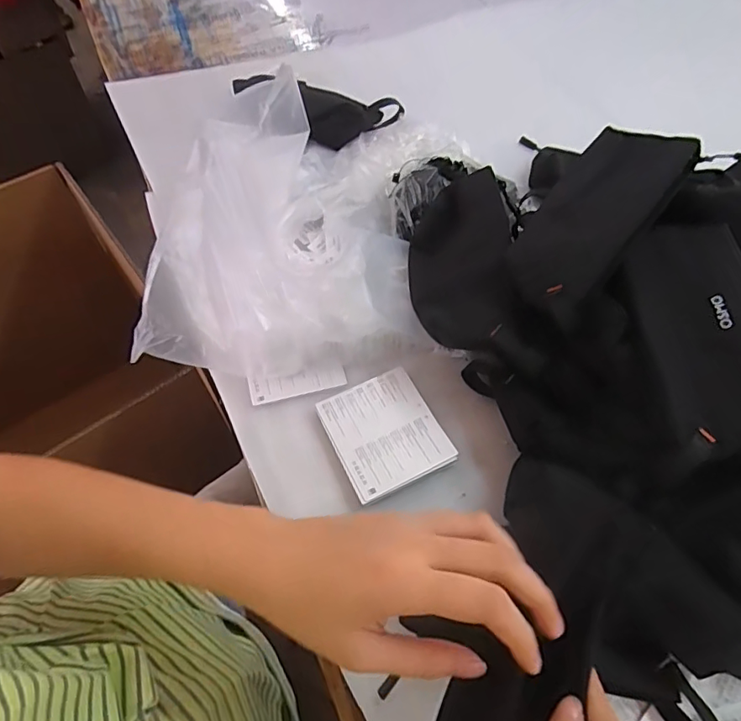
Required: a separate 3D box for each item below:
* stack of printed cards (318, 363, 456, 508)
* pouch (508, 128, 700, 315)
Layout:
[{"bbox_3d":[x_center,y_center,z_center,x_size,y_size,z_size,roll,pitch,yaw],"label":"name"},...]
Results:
[{"bbox_3d":[0.013,0.063,0.458,0.090,0.012,0.099,-23,63,-15],"label":"stack of printed cards"},{"bbox_3d":[0.181,-0.116,0.424,0.079,0.024,0.182,36,79,17],"label":"pouch"}]

